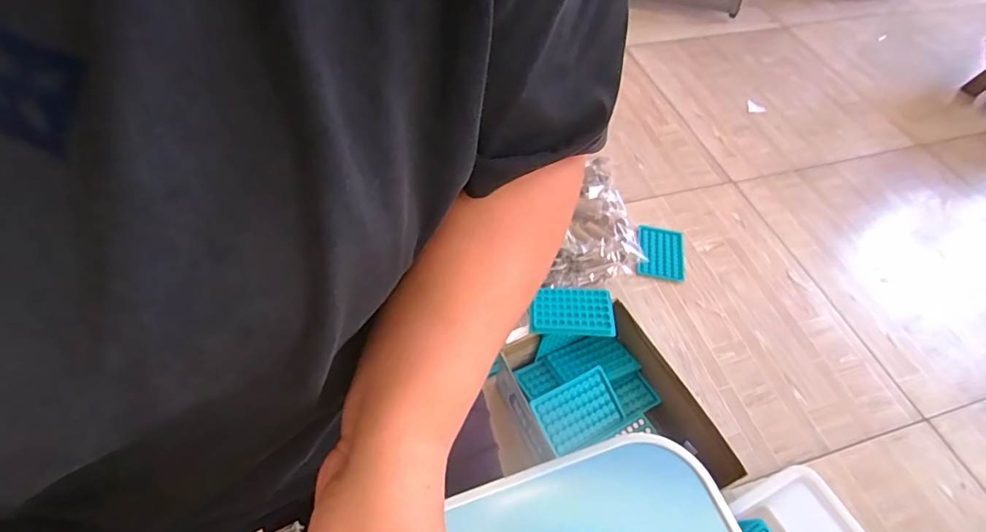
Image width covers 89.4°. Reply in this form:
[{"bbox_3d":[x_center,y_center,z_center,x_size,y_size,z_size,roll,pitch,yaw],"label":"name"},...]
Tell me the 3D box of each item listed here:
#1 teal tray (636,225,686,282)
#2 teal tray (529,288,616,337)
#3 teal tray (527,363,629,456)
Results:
[{"bbox_3d":[0.352,-0.030,1.046,0.099,0.016,0.140,14,54,5],"label":"teal tray"},{"bbox_3d":[0.127,0.073,0.806,0.132,0.015,0.078,1,68,14],"label":"teal tray"},{"bbox_3d":[0.131,0.224,0.770,0.130,0.027,0.095,-21,58,-19],"label":"teal tray"}]

